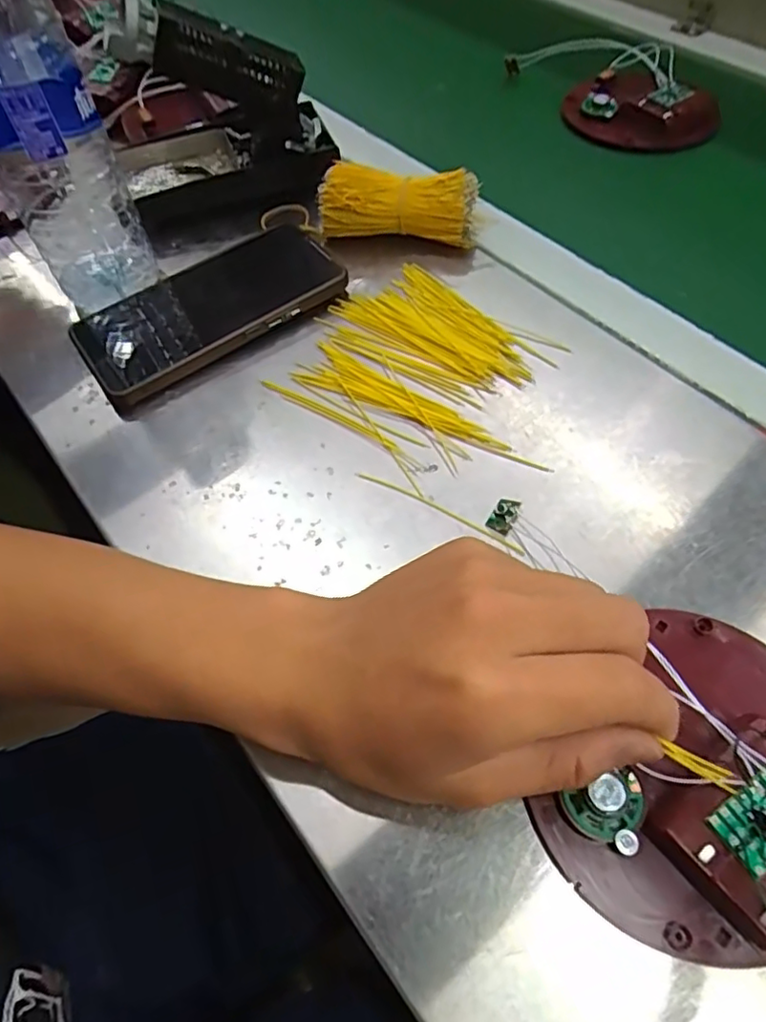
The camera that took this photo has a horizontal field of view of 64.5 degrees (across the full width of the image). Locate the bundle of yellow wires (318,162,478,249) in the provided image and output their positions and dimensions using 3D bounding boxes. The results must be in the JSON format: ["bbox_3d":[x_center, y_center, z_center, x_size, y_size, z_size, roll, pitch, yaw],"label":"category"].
[{"bbox_3d":[0.010,-0.194,0.390,0.097,0.039,0.029,4,59,6],"label":"bundle of yellow wires"}]

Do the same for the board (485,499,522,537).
[{"bbox_3d":[0.059,0.001,0.292,0.013,0.007,0.018,25,63,18],"label":"board"}]

